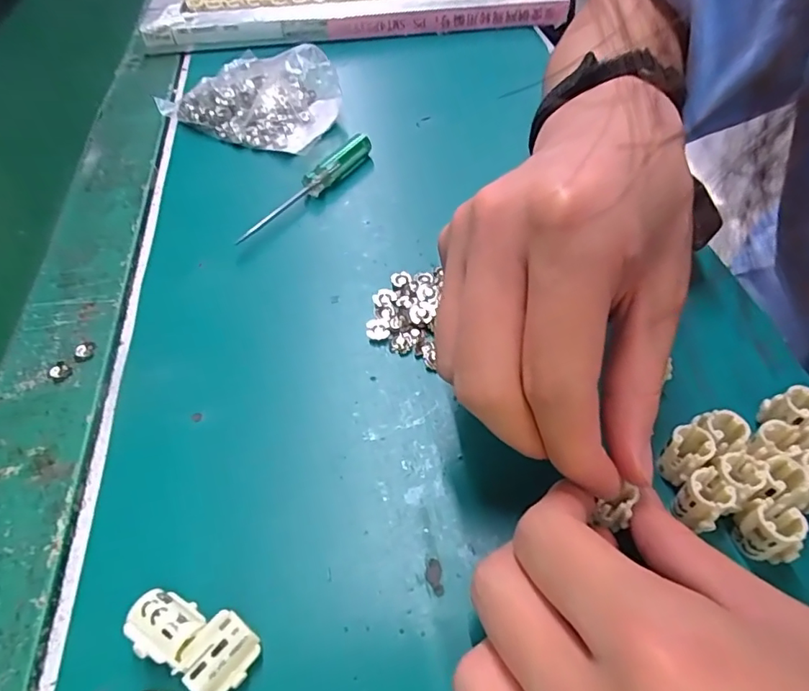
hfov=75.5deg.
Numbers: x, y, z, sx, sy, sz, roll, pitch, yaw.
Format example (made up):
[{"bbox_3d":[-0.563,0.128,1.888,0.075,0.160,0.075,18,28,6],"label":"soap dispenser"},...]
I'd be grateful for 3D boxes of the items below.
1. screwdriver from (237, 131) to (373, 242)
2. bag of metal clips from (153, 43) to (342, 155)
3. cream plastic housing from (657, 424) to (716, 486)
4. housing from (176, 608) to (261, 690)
[{"bbox_3d":[-0.057,-0.096,0.314,0.010,0.017,0.110,29,56,21],"label":"screwdriver"},{"bbox_3d":[-0.106,-0.186,0.368,0.118,0.050,0.091,33,58,23],"label":"bag of metal clips"},{"bbox_3d":[0.105,0.041,0.197,0.015,0.019,0.013,-33,58,-24],"label":"cream plastic housing"},{"bbox_3d":[-0.057,0.096,0.162,0.019,0.011,0.021,35,59,25],"label":"housing"}]

